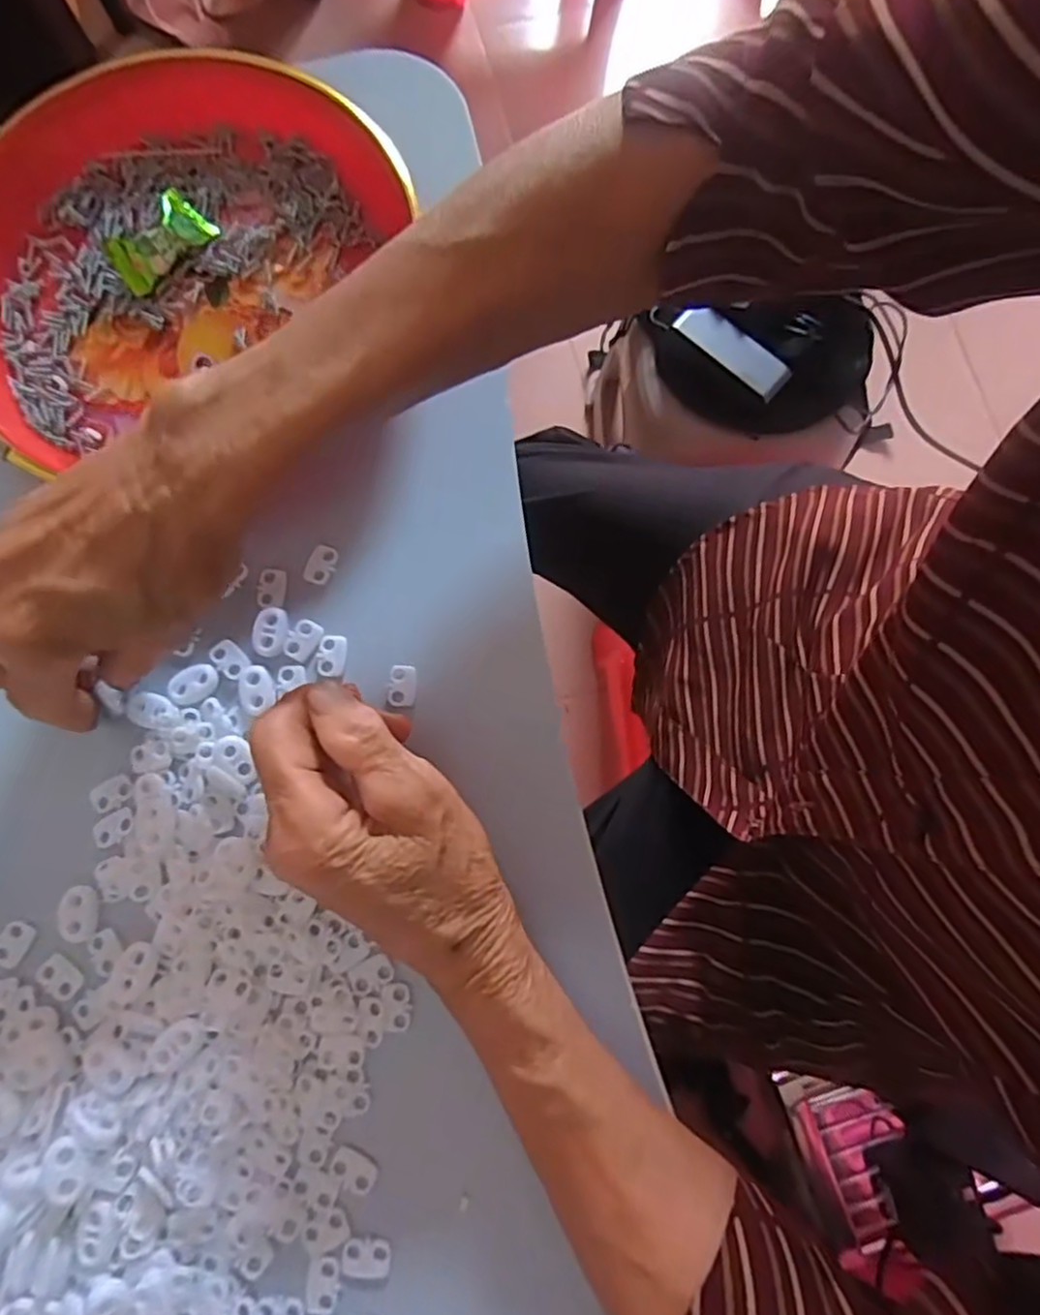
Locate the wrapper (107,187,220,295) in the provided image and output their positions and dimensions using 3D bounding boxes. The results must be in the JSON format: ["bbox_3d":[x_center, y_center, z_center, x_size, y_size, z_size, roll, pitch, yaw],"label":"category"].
[{"bbox_3d":[-0.173,-0.200,0.327,0.025,0.012,0.050,44,83,8],"label":"wrapper"}]

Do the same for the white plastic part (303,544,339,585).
[{"bbox_3d":[-0.091,-0.043,0.313,0.013,0.004,0.018,16,80,4],"label":"white plastic part"}]

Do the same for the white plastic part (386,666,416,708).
[{"bbox_3d":[-0.052,0.013,0.303,0.013,0.004,0.018,-1,79,1],"label":"white plastic part"}]

